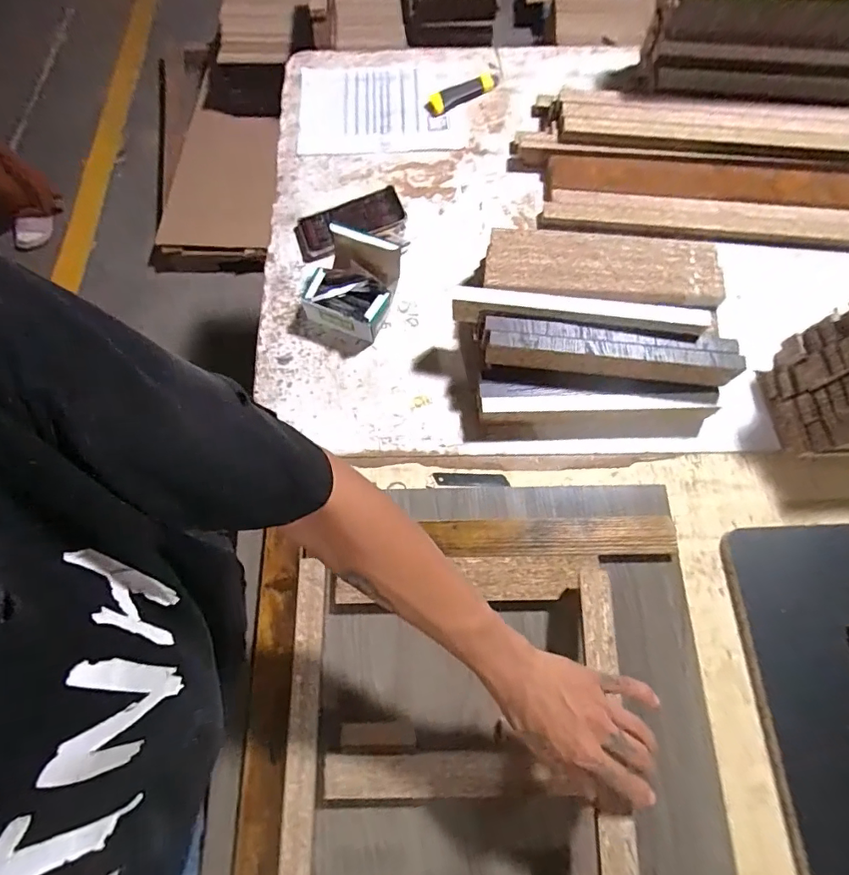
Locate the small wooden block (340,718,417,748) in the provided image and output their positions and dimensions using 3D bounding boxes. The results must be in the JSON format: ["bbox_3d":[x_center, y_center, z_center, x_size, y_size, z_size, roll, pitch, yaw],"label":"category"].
[{"bbox_3d":[-0.050,0.326,0.541,0.079,0.021,0.025,-5,70,0],"label":"small wooden block"}]

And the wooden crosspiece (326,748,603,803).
[{"bbox_3d":[0.023,0.359,0.526,0.252,0.030,0.043,-2,70,1],"label":"wooden crosspiece"}]

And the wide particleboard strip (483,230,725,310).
[{"bbox_3d":[0.241,-0.237,0.670,0.302,0.017,0.115,10,72,3],"label":"wide particleboard strip"}]

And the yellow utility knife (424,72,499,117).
[{"bbox_3d":[0.064,-0.611,0.877,0.145,0.014,0.043,-32,73,-9],"label":"yellow utility knife"}]

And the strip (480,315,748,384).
[{"bbox_3d":[0.232,-0.105,0.634,0.314,0.055,0.052,7,72,2],"label":"strip"}]

